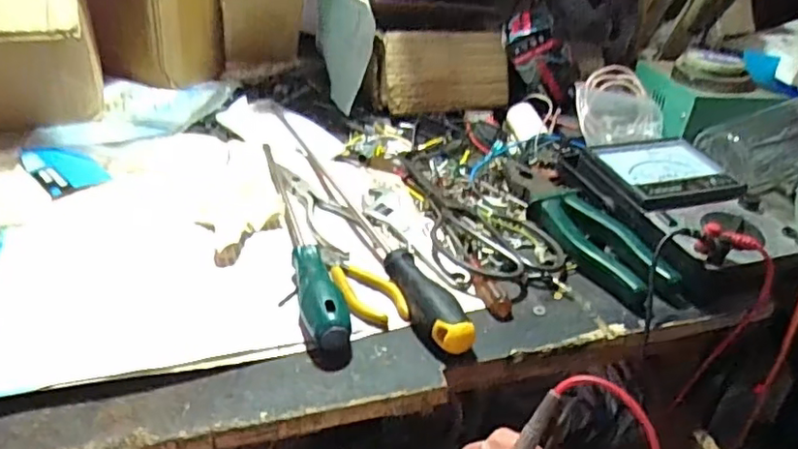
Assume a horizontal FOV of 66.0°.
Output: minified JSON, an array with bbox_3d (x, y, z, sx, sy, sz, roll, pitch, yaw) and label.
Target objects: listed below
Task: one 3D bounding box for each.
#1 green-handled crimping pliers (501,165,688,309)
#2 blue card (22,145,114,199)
[{"bbox_3d":[0.153,0.000,0.509,0.055,0.026,0.193,-10,37,-20],"label":"green-handled crimping pliers"},{"bbox_3d":[-0.316,-0.054,0.572,0.100,0.004,0.054,30,42,32],"label":"blue card"}]

